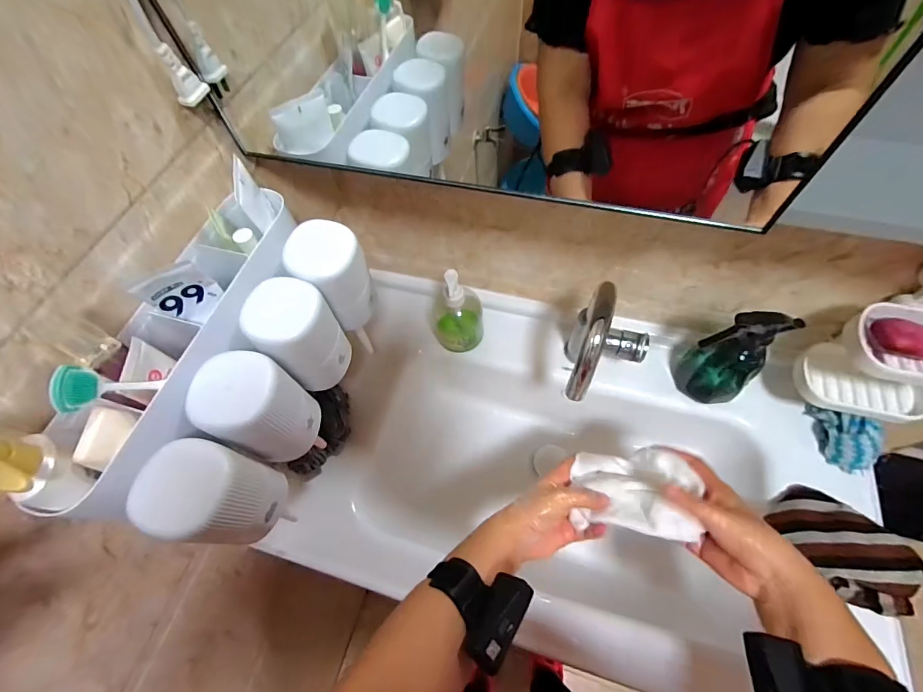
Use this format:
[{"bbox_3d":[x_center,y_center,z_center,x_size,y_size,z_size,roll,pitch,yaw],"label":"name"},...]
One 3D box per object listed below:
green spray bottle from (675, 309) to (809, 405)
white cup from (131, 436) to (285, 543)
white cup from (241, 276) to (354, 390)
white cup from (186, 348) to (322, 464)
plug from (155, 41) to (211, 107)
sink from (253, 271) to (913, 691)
[{"bbox_3d":[0.359,0.014,0.528,0.089,0.192,0.065,38,70,21],"label":"green spray bottle"},{"bbox_3d":[-0.191,0.117,0.314,0.056,0.108,0.073,14,64,12],"label":"white cup"},{"bbox_3d":[-0.149,-0.008,0.379,0.070,0.112,0.058,-40,66,-16],"label":"white cup"},{"bbox_3d":[-0.173,0.058,0.342,0.057,0.112,0.061,-2,62,3],"label":"white cup"},{"bbox_3d":[-0.223,-0.217,0.315,0.013,0.040,0.024,30,68,18],"label":"plug"},{"bbox_3d":[0.163,0.189,0.618,0.734,0.166,0.472,13,63,11],"label":"sink"}]

